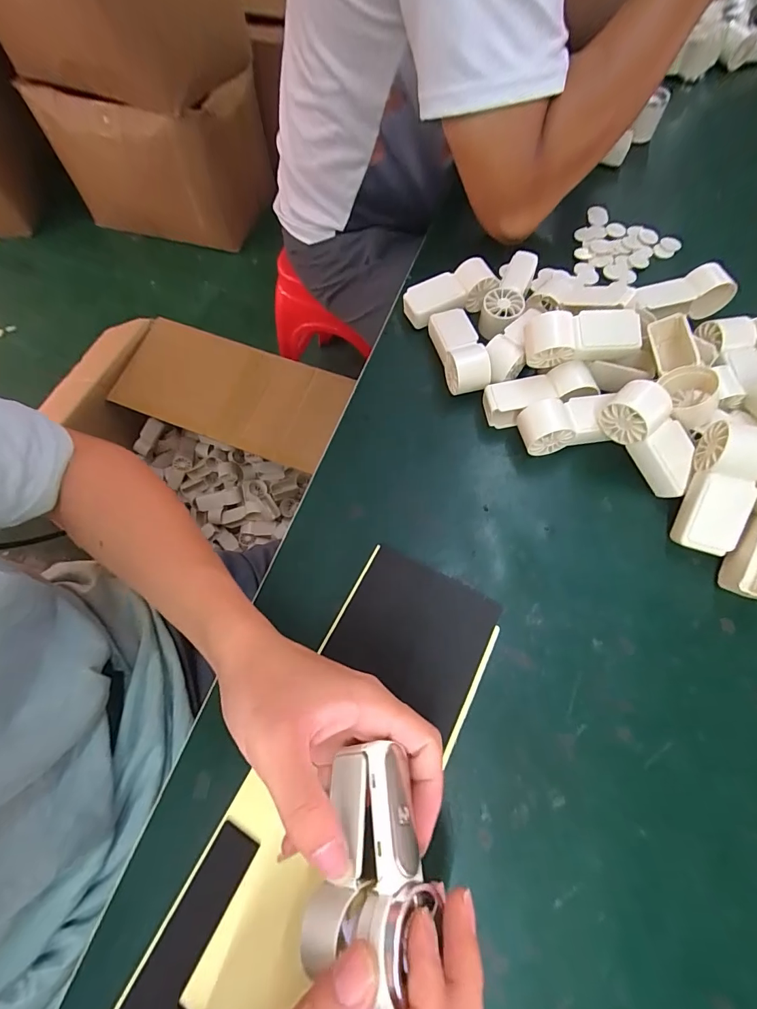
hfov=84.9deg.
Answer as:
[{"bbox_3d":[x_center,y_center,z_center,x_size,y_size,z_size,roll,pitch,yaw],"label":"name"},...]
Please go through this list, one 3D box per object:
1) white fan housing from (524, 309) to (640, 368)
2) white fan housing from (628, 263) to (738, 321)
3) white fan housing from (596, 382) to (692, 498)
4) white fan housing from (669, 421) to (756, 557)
[{"bbox_3d":[0.171,-0.140,0.358,0.092,0.045,0.036,-4,65,-1],"label":"white fan housing"},{"bbox_3d":[0.304,-0.211,0.417,0.097,0.041,0.040,-3,65,-1],"label":"white fan housing"},{"bbox_3d":[0.217,-0.051,0.331,0.039,0.032,0.092,-35,97,-15],"label":"white fan housing"},{"bbox_3d":[0.250,-0.012,0.305,0.040,0.028,0.092,14,101,7],"label":"white fan housing"}]

